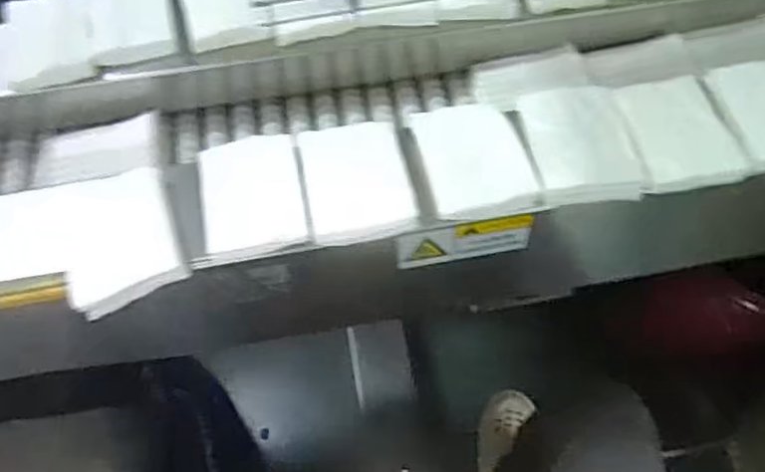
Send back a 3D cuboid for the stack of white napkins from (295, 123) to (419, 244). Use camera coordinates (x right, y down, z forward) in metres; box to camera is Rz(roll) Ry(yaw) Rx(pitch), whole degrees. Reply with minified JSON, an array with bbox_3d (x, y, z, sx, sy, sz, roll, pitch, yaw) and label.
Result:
[{"bbox_3d":[-0.020,-0.045,0.491,0.076,0.012,0.102,-11,59,-4],"label":"stack of white napkins"}]

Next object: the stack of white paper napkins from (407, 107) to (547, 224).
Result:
[{"bbox_3d":[0.069,-0.061,0.495,0.075,0.013,0.100,-11,59,-4],"label":"stack of white paper napkins"}]

